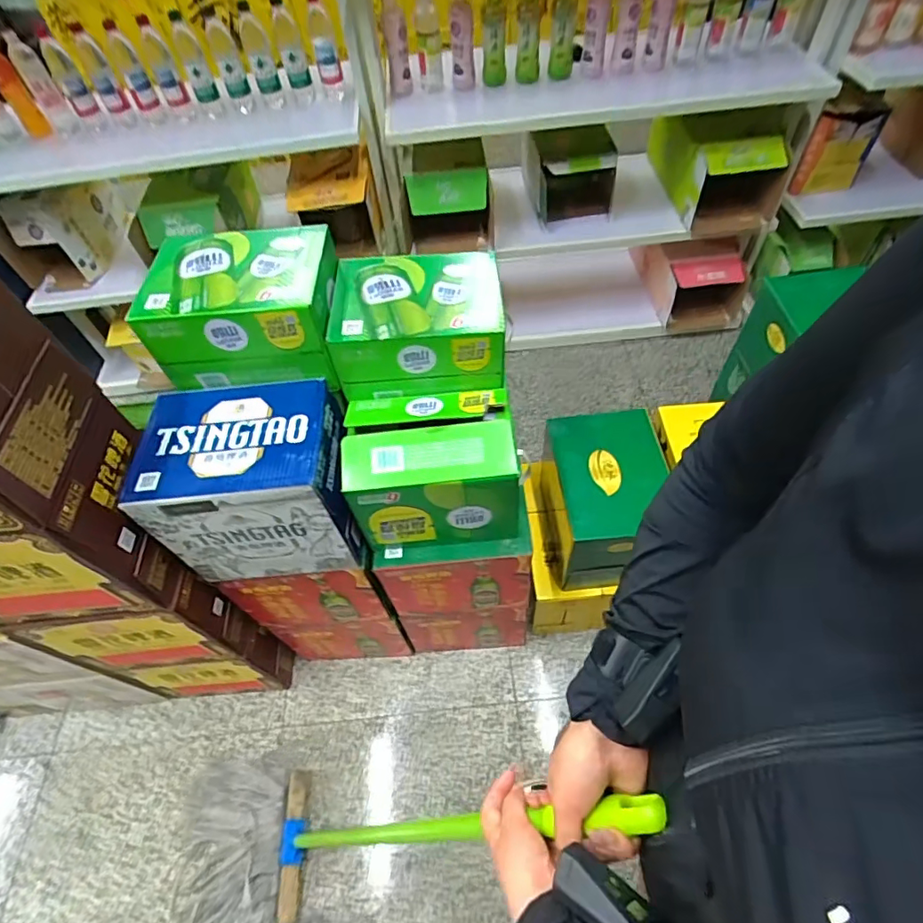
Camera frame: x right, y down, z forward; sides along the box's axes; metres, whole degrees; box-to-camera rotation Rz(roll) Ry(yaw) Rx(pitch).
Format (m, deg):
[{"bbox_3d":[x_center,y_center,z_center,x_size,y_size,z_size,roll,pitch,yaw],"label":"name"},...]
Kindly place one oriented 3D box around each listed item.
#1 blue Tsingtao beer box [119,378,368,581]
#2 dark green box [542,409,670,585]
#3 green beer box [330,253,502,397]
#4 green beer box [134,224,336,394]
[{"bbox_3d":[-0.329,0.038,0.889,0.290,0.259,0.208,-4,55,1],"label":"blue Tsingtao beer box"},{"bbox_3d":[0.305,0.086,1.174,0.204,0.316,0.310,-5,55,1],"label":"dark green box"},{"bbox_3d":[-0.072,-0.246,0.902,0.273,0.133,0.223,-4,55,1],"label":"green beer box"},{"bbox_3d":[-0.341,-0.253,0.860,0.272,0.139,0.212,-4,54,3],"label":"green beer box"}]

